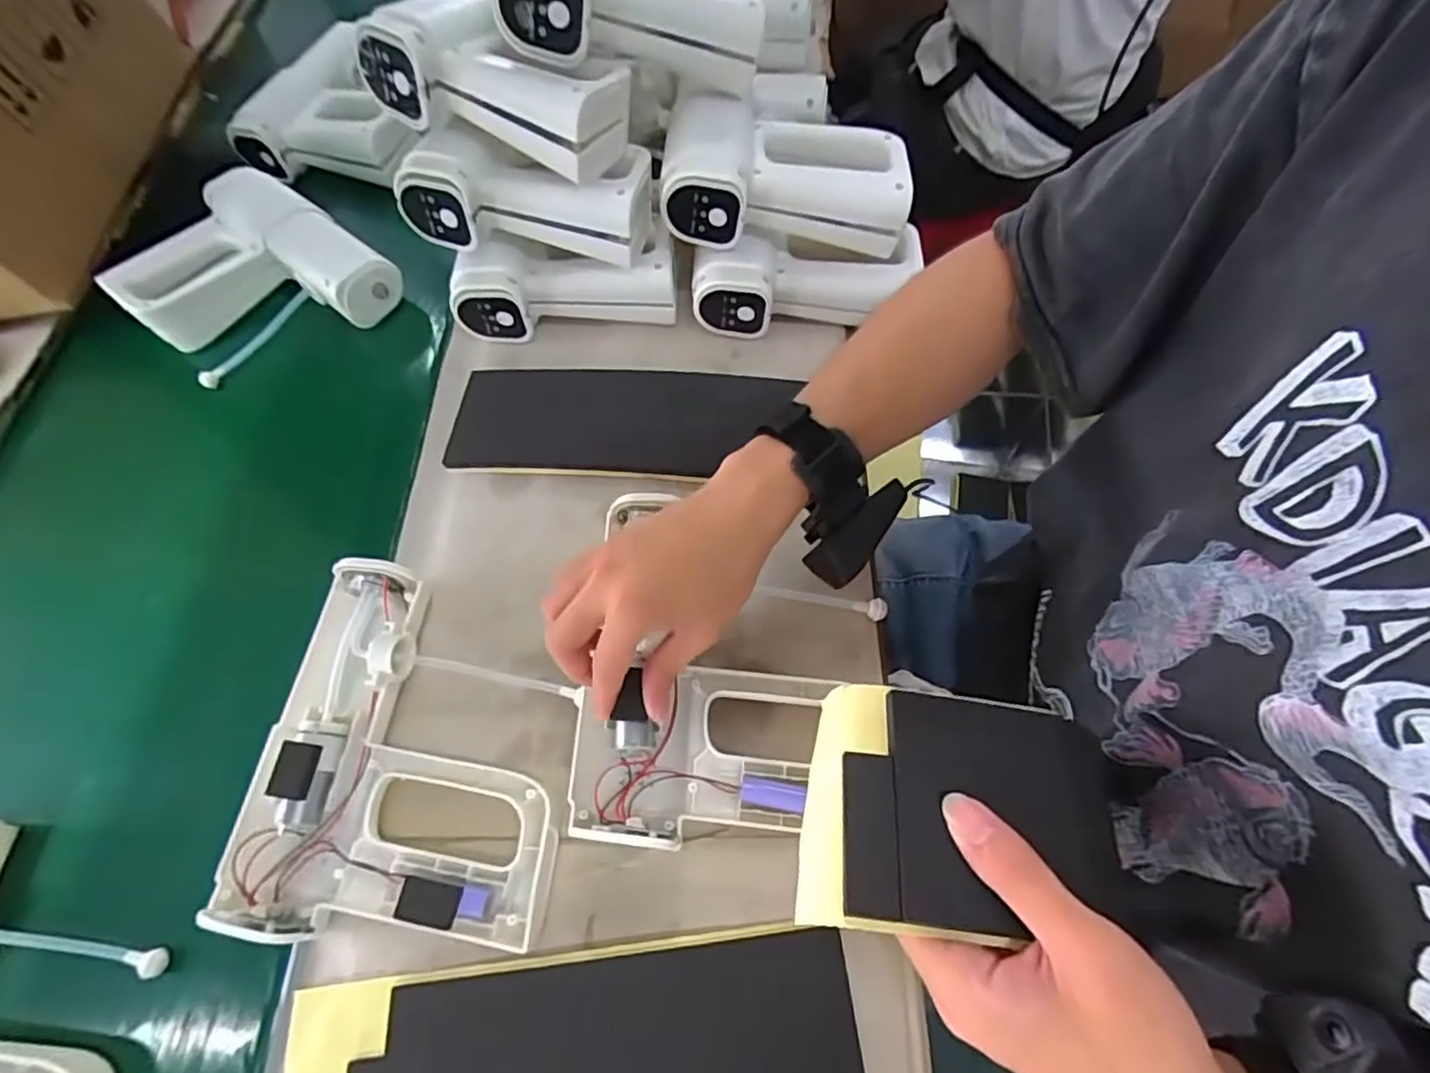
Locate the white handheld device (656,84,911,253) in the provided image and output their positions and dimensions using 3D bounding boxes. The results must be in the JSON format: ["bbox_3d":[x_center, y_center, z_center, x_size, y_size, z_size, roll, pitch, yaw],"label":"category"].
[{"bbox_3d":[0.053,-0.282,0.503,0.181,0.066,0.107,-1,63,5],"label":"white handheld device"}]

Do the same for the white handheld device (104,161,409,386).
[{"bbox_3d":[-0.415,-0.229,0.593,0.197,0.061,0.178,38,72,21],"label":"white handheld device"}]

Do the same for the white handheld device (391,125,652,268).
[{"bbox_3d":[-0.142,-0.265,0.499,0.181,0.070,0.092,4,64,7],"label":"white handheld device"}]

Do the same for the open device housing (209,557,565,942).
[{"bbox_3d":[-0.181,0.121,0.398,0.178,0.037,0.210,0,63,4],"label":"open device housing"}]

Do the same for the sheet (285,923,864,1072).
[{"bbox_3d":[-0.076,0.266,0.334,0.292,0.020,0.095,-8,62,0],"label":"sheet"}]

